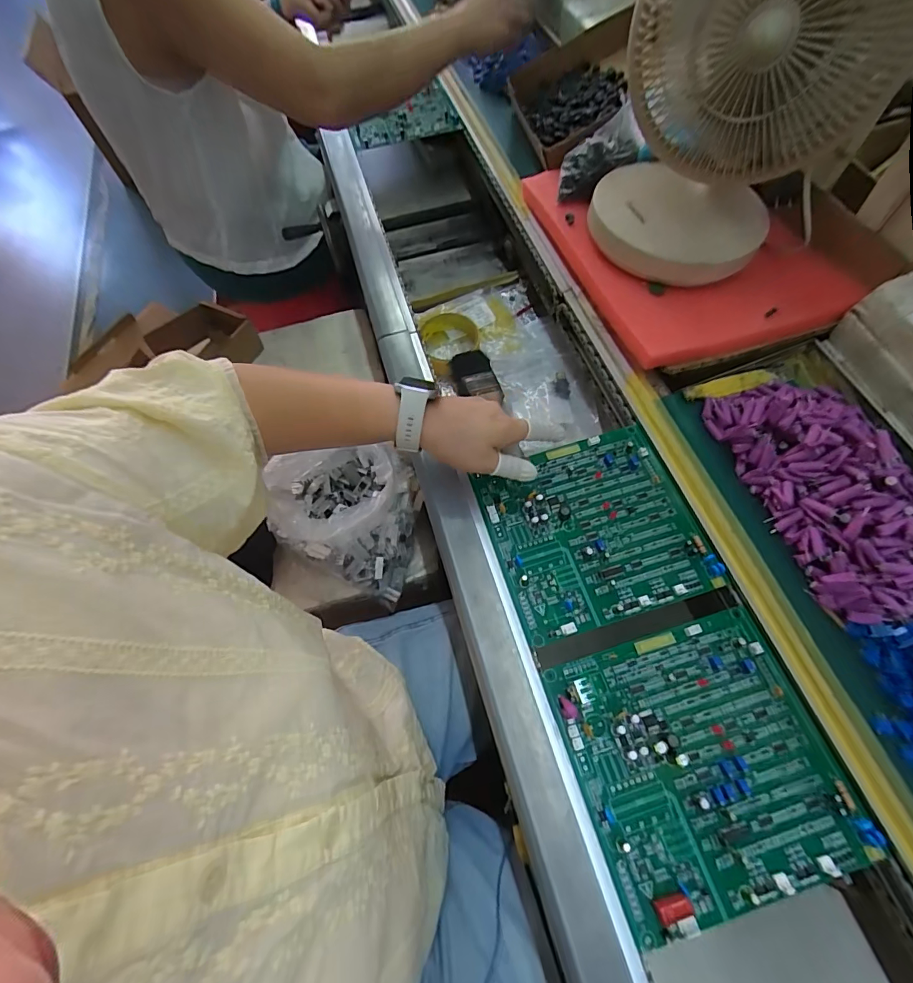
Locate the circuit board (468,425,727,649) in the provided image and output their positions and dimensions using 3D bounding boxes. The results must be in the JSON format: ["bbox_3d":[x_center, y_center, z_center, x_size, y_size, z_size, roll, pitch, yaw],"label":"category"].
[{"bbox_3d":[0.126,0.033,0.422,0.182,0.013,0.174,-16,67,-4],"label":"circuit board"}]

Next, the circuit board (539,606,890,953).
[{"bbox_3d":[0.183,0.199,0.334,0.182,0.023,0.177,-16,67,-4],"label":"circuit board"}]

